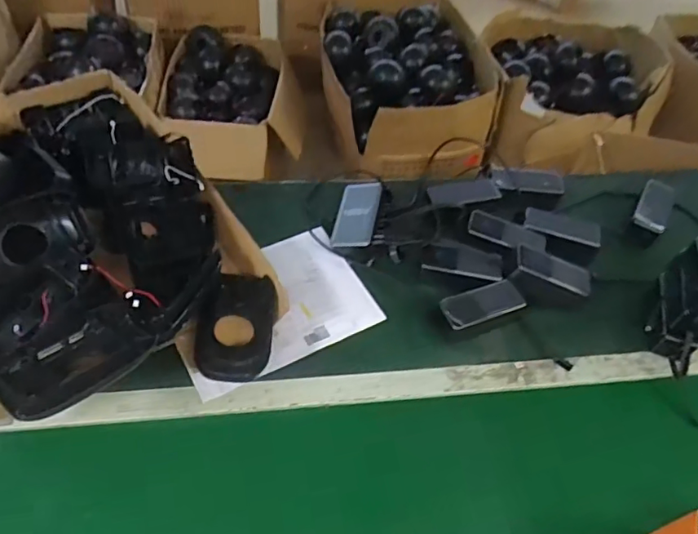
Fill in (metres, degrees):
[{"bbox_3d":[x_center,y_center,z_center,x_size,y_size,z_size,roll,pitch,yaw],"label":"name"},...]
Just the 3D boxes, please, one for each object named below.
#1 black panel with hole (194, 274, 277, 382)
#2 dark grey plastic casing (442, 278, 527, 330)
[{"bbox_3d":[-0.149,0.080,0.742,0.097,0.041,0.156,3,50,-2],"label":"black panel with hole"},{"bbox_3d":[0.201,0.054,0.815,0.135,0.015,0.048,-15,88,-25],"label":"dark grey plastic casing"}]

